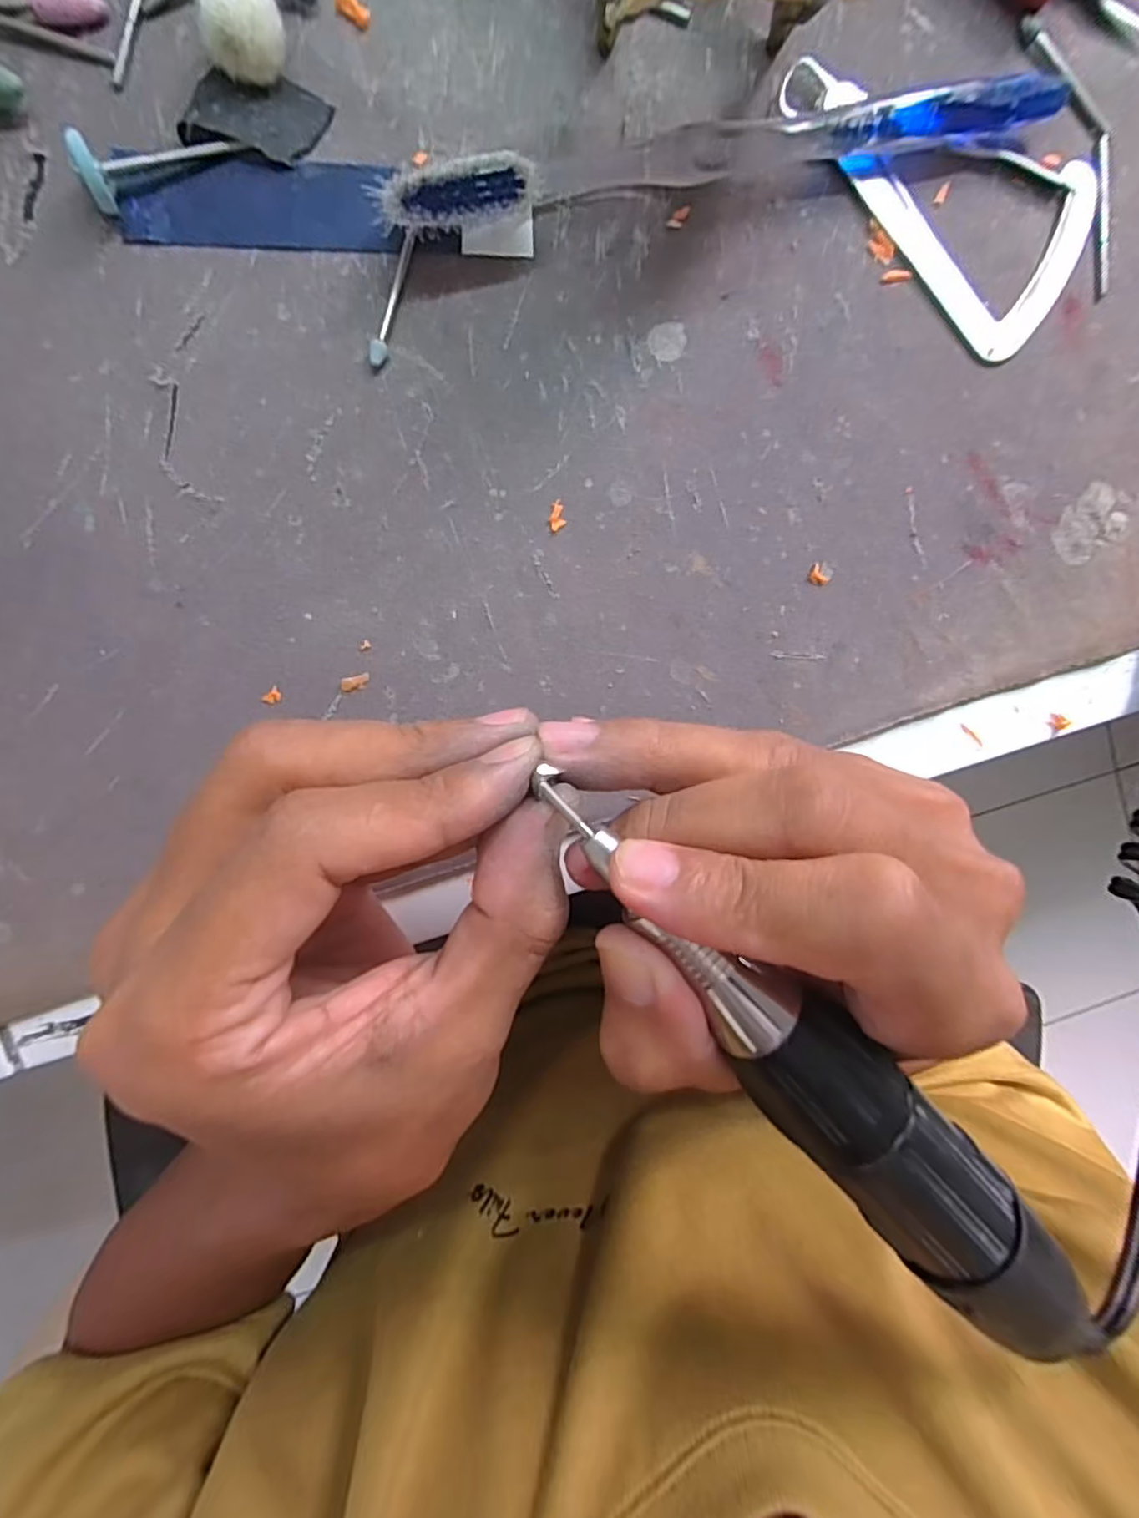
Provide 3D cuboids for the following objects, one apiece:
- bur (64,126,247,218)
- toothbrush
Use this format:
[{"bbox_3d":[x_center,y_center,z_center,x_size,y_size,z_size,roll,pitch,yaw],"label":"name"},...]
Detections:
[{"bbox_3d":[-0.100,-0.146,0.153,0.038,0.012,0.010,-27,98,-16],"label":"bur"},{"bbox_3d":[0.044,-0.163,0.164,0.186,0.020,0.020,-16,97,-5],"label":"toothbrush"}]

